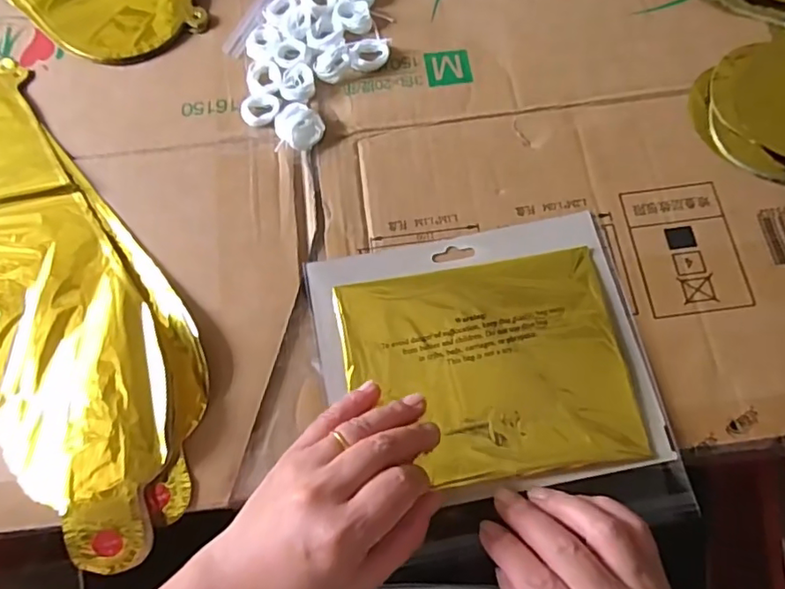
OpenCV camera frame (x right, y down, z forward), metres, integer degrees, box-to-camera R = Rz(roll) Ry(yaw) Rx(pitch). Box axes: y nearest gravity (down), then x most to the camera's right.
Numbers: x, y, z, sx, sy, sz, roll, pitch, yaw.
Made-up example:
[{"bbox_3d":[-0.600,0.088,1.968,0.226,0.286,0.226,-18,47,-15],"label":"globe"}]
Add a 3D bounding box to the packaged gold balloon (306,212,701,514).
[{"bbox_3d":[0.058,0.045,0.353,0.197,0.015,0.180,-10,69,-2],"label":"packaged gold balloon"}]

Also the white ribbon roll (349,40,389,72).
[{"bbox_3d":[-0.017,-0.180,0.431,0.029,0.010,0.022,-6,69,-1],"label":"white ribbon roll"}]

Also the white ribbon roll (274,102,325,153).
[{"bbox_3d":[-0.066,-0.121,0.409,0.035,0.013,0.039,1,69,2],"label":"white ribbon roll"}]

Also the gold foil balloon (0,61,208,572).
[{"bbox_3d":[-0.316,-0.014,0.377,0.391,0.016,0.344,-2,69,1],"label":"gold foil balloon"}]

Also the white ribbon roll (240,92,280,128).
[{"bbox_3d":[-0.097,-0.136,0.421,0.028,0.008,0.027,0,69,1],"label":"white ribbon roll"}]

